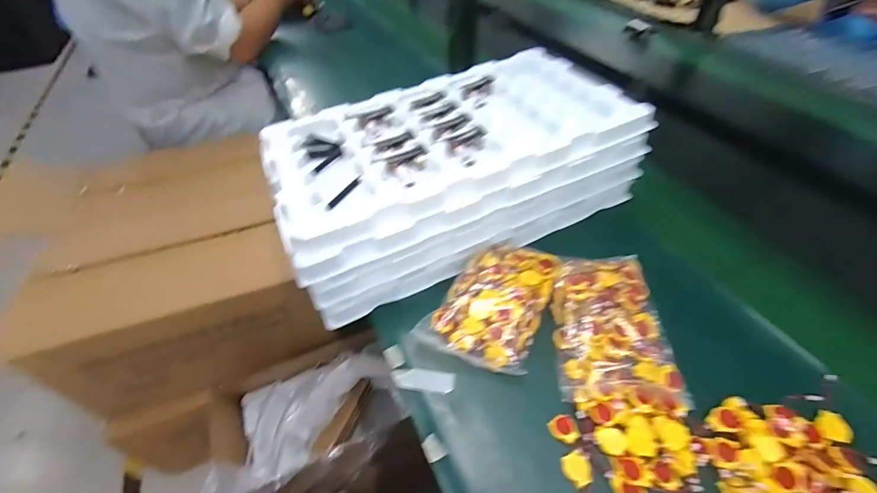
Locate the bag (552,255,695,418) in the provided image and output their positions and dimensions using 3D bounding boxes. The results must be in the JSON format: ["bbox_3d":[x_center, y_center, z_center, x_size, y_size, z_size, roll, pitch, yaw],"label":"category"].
[{"bbox_3d":[0.173,0.075,0.396,0.107,0.024,0.165,2,46,5],"label":"bag"}]

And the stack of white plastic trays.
[{"bbox_3d":[0.009,-0.110,0.507,0.435,0.118,0.271,-25,50,-21],"label":"stack of white plastic trays"}]

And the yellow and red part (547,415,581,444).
[{"bbox_3d":[0.111,0.161,0.342,0.021,0.009,0.024,-23,49,-19],"label":"yellow and red part"}]

